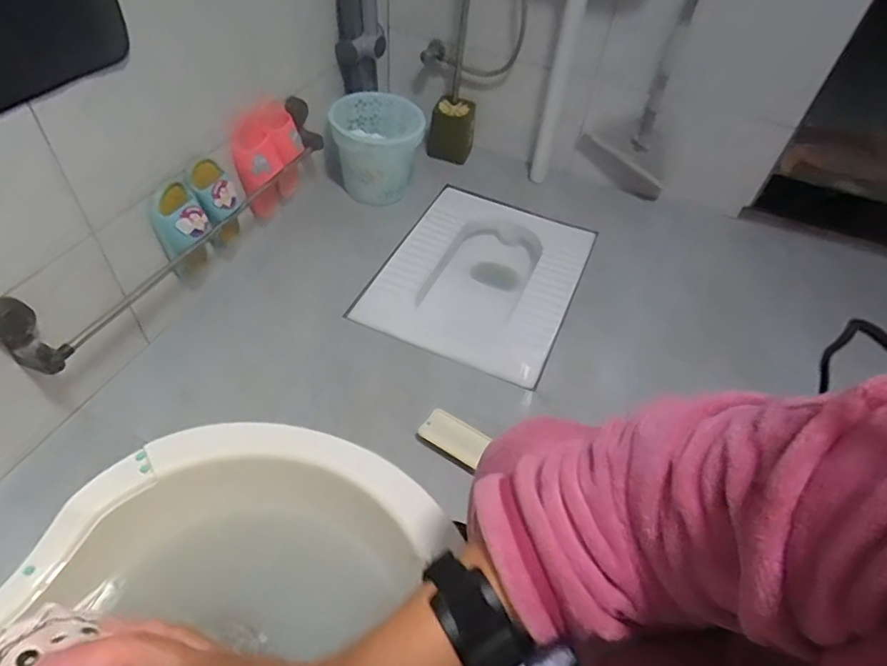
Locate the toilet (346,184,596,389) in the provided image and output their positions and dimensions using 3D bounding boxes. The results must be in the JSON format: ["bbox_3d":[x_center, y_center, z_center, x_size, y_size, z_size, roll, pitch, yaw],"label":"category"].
[{"bbox_3d":[0.086,-0.085,1.373,0.428,0.214,0.547,20,50,12],"label":"toilet"}]

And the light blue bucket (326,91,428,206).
[{"bbox_3d":[-0.166,-0.473,1.407,0.221,0.202,0.228,3,48,-3],"label":"light blue bucket"}]

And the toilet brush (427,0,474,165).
[{"bbox_3d":[0.035,-0.719,1.444,0.129,0.526,0.099,6,48,0],"label":"toilet brush"}]

